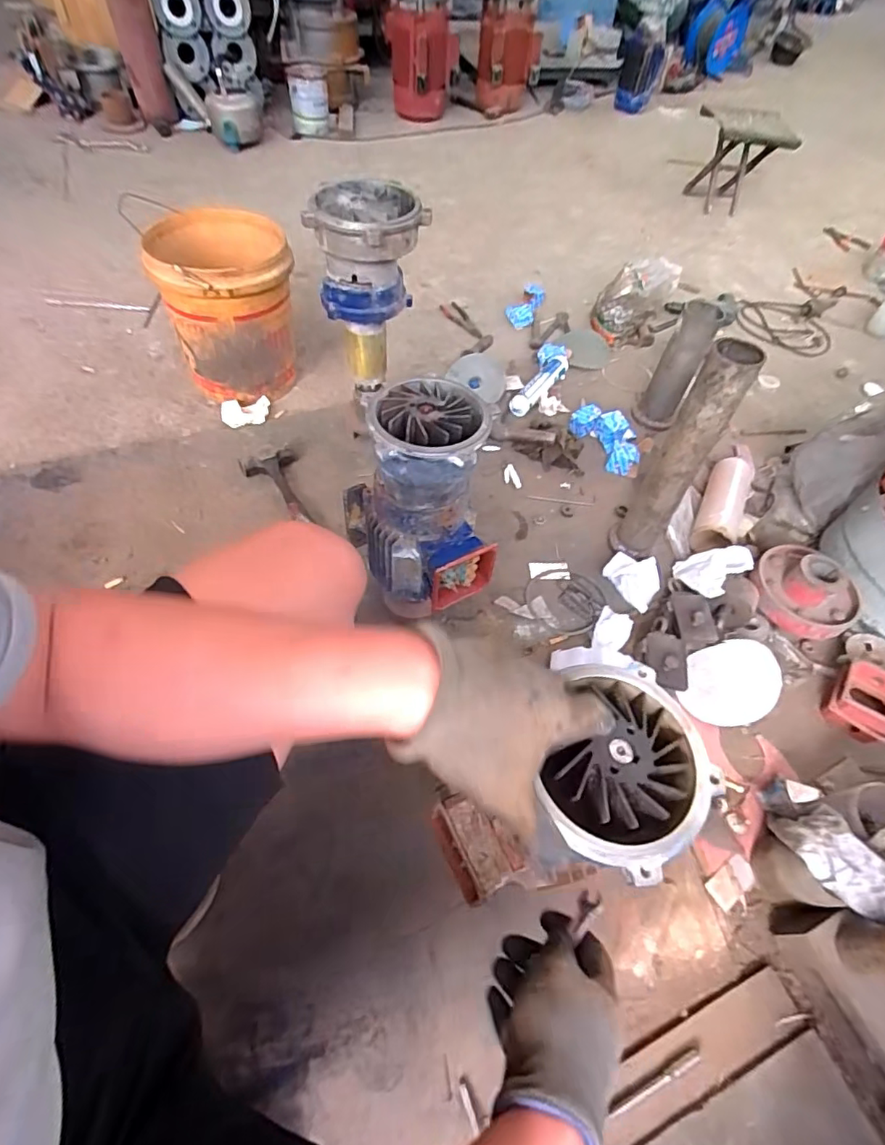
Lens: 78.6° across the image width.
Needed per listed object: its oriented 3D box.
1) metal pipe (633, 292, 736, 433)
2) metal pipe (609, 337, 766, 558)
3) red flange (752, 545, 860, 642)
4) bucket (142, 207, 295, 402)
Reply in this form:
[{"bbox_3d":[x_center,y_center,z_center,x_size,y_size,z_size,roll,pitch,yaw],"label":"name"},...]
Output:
[{"bbox_3d":[0.560,-0.487,1.300,0.112,0.290,0.096,34,58,18],"label":"metal pipe"},{"bbox_3d":[0.415,-0.188,0.972,0.085,0.444,0.095,29,58,15],"label":"metal pipe"},{"bbox_3d":[0.687,0.026,1.018,0.173,0.078,0.187,-30,62,-24],"label":"red flange"},{"bbox_3d":[-0.488,-0.615,1.263,0.289,0.294,0.293,-12,57,-13],"label":"bucket"}]

